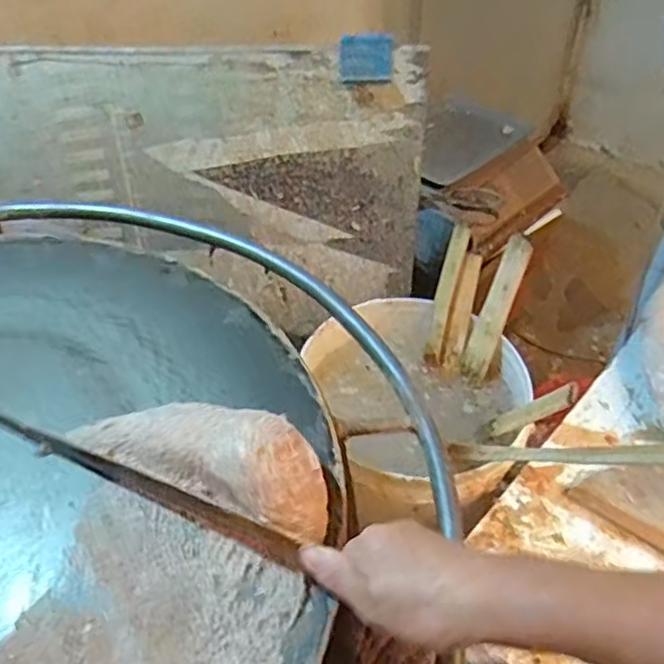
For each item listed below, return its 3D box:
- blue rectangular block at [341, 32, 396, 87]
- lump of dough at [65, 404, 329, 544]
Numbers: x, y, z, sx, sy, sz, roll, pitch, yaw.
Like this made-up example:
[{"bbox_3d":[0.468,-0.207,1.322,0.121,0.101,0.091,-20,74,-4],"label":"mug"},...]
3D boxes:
[{"bbox_3d":[0.044,-0.346,0.843,0.066,0.057,0.015,-5,46,-4],"label":"blue rectangular block"},{"bbox_3d":[-0.088,0.084,0.481,0.190,0.069,0.069,21,49,19],"label":"lump of dough"}]

